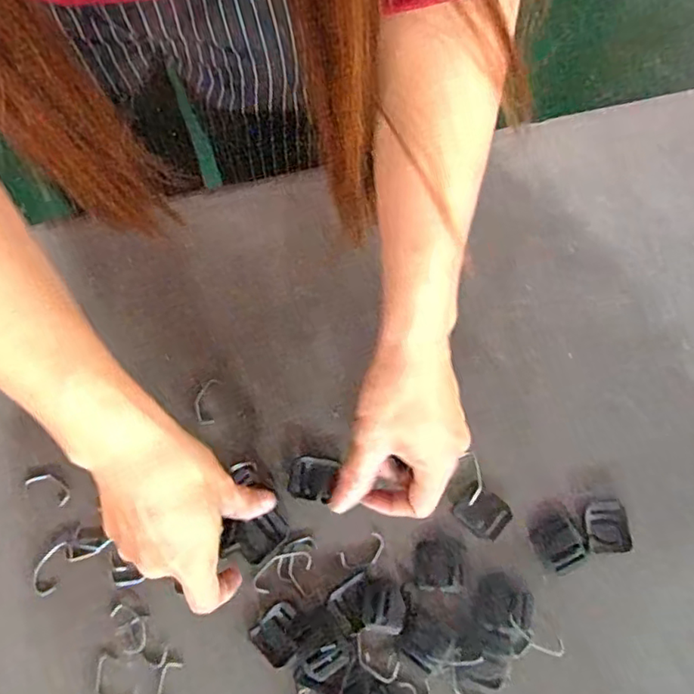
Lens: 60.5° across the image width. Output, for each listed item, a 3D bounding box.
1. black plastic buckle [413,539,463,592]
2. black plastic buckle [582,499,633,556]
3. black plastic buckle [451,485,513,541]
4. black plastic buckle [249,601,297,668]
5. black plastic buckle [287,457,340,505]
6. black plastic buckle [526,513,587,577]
[{"bbox_3d":[0.060,0.145,0.393,0.031,0.004,0.030,2,72,1],"label":"black plastic buckle"},{"bbox_3d":[0.175,0.121,0.401,0.030,0.004,0.034,-5,72,-1],"label":"black plastic buckle"},{"bbox_3d":[0.092,0.113,0.402,0.031,0.004,0.034,-43,77,-12],"label":"black plastic buckle"},{"bbox_3d":[-0.044,0.185,0.383,0.029,0.004,0.031,43,77,13],"label":"black plastic buckle"},{"bbox_3d":[-0.024,0.090,0.409,0.030,0.004,0.029,14,73,5],"label":"black plastic buckle"},{"bbox_3d":[0.143,0.134,0.402,0.030,0.004,0.036,-27,74,-8],"label":"black plastic buckle"}]

